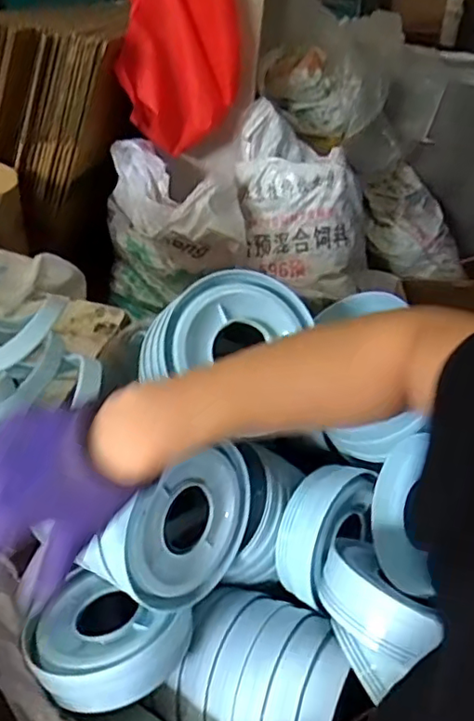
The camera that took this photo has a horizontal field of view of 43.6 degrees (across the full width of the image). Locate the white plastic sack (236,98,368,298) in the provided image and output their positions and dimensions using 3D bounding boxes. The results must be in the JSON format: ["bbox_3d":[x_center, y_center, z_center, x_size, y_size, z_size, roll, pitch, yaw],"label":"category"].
[{"bbox_3d":[0.181,-0.420,1.618,0.385,0.388,0.255,10,35,5],"label":"white plastic sack"}]

